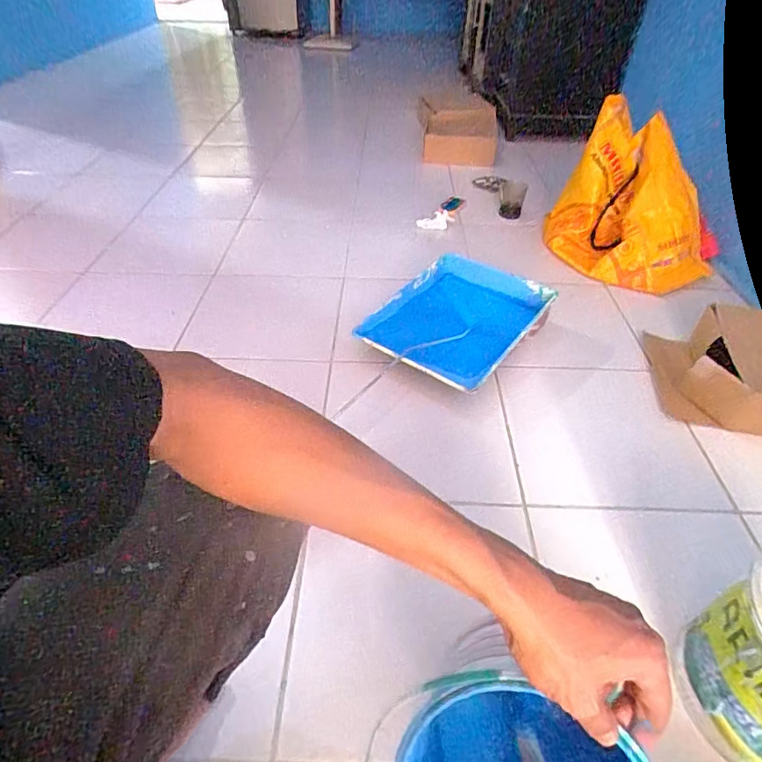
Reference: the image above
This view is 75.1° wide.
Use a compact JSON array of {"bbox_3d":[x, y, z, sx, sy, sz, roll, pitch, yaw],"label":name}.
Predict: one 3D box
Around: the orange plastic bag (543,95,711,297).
[{"bbox_3d":[0.600,-0.439,1.159,0.359,0.315,0.274,17,45,16],"label":"orange plastic bag"}]

